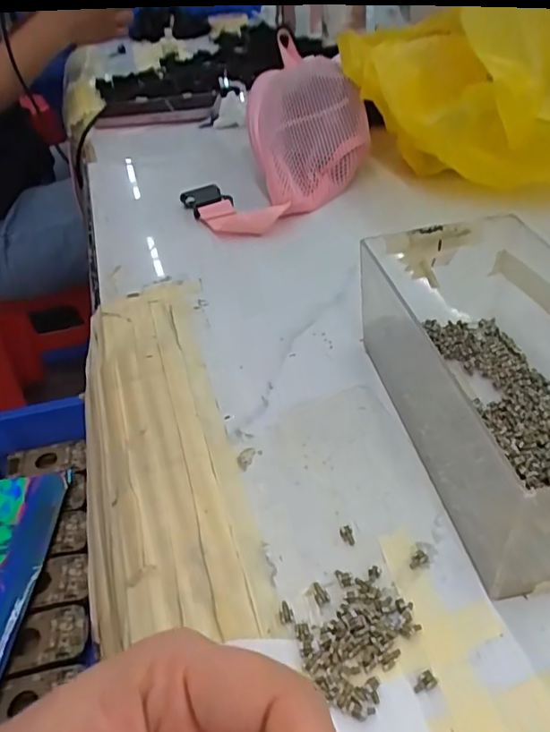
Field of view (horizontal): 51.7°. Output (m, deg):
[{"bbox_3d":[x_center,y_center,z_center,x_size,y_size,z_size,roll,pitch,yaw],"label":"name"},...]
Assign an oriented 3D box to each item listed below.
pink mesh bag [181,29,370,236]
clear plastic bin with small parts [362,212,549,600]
[{"bbox_3d":[0.011,-0.235,0.555,0.151,0.077,0.300,1,41,10],"label":"pink mesh bag"},{"bbox_3d":[0.110,0.005,0.272,0.089,0.068,0.179,-10,40,-3],"label":"clear plastic bin with small parts"}]

